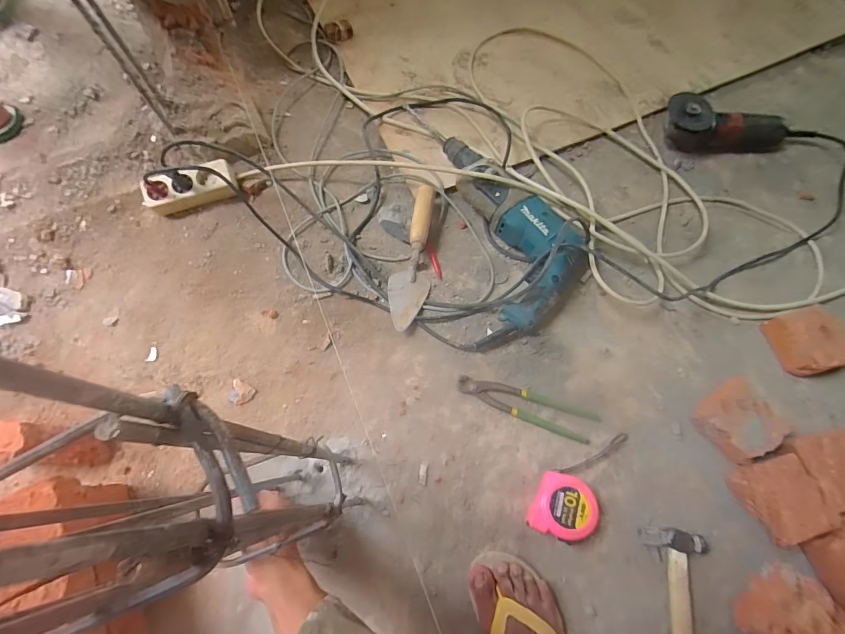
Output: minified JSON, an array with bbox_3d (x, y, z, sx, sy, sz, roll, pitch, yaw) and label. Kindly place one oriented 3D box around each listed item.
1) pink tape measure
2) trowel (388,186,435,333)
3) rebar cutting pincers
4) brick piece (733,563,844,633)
[{"bbox_3d":[0.206,0.278,0.572,0.084,0.052,0.084,23,72,5],"label":"pink tape measure"},{"bbox_3d":[-0.016,-0.108,0.703,0.073,0.049,0.269,9,84,1],"label":"trowel"},{"bbox_3d":[0.168,0.141,0.632,0.226,0.016,0.048,21,72,4],"label":"rebar cutting pincers"},{"bbox_3d":[0.499,0.410,0.518,0.133,0.035,0.127,1,72,-2],"label":"brick piece"}]

